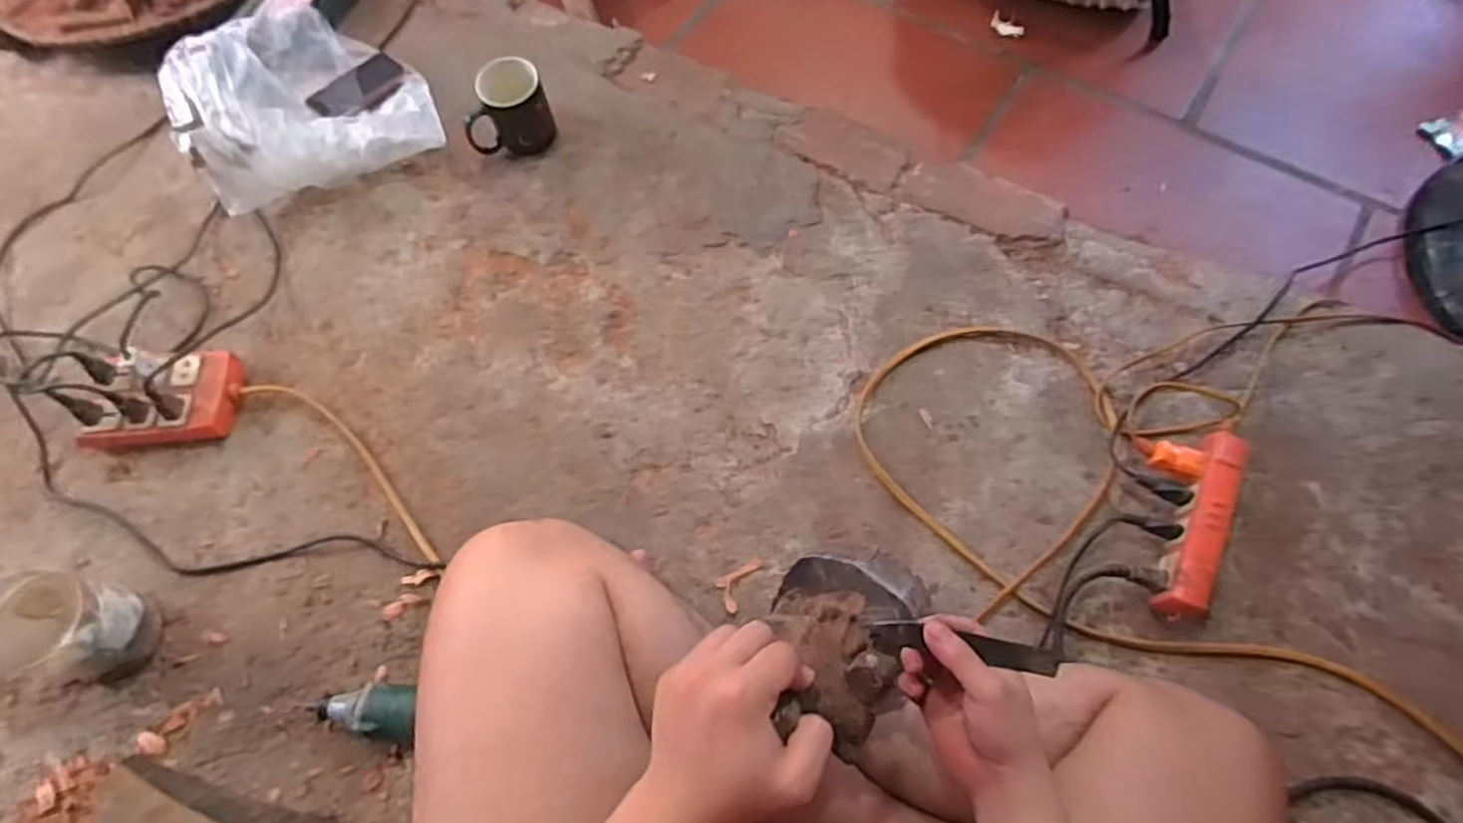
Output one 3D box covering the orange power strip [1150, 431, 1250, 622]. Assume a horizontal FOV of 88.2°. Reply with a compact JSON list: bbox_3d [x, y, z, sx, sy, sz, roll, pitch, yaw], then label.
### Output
[{"bbox_3d":[0.478,0.110,0.763,0.041,0.059,0.201,22,67,10],"label":"orange power strip"}]

